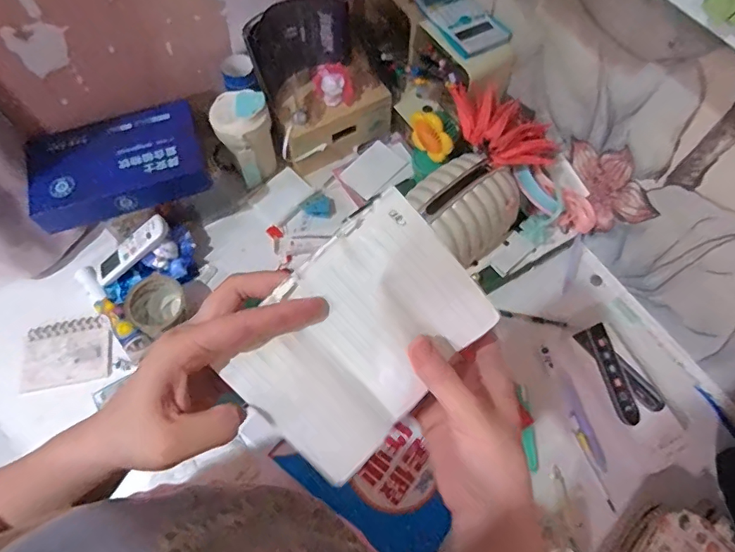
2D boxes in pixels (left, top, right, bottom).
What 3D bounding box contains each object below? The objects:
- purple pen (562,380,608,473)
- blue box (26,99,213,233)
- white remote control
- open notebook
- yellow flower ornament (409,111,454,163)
[{"bbox_3d":[0.299,0.205,0.661,0.015,0.007,0.120,-14,65,-6],"label":"purple pen"},{"bbox_3d":[-0.364,-0.164,0.705,0.240,0.071,0.143,-20,66,-8],"label":"blue box"},{"bbox_3d":[-0.360,-0.038,0.733,0.136,0.019,0.037,-39,68,7],"label":"white remote control"},{"bbox_3d":[-0.004,0.040,0.308,0.155,0.016,0.117,-44,102,1],"label":"open notebook"},{"bbox_3d":[0.094,-0.205,0.707,0.070,0.074,0.020,39,71,17],"label":"yellow flower ornament"}]

